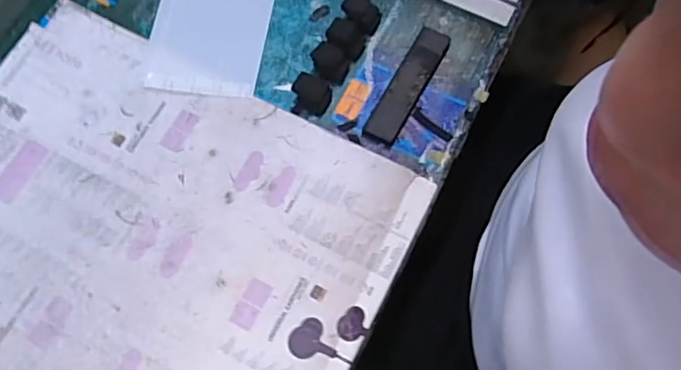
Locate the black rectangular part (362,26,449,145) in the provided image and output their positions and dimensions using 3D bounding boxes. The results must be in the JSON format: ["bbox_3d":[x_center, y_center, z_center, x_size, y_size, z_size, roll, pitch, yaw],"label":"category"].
[{"bbox_3d":[0.059,-0.088,0.483,0.028,0.011,0.117,27,74,9],"label":"black rectangular part"}]

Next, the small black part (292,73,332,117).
[{"bbox_3d":[-0.024,-0.076,0.474,0.031,0.018,0.030,9,72,3],"label":"small black part"}]

